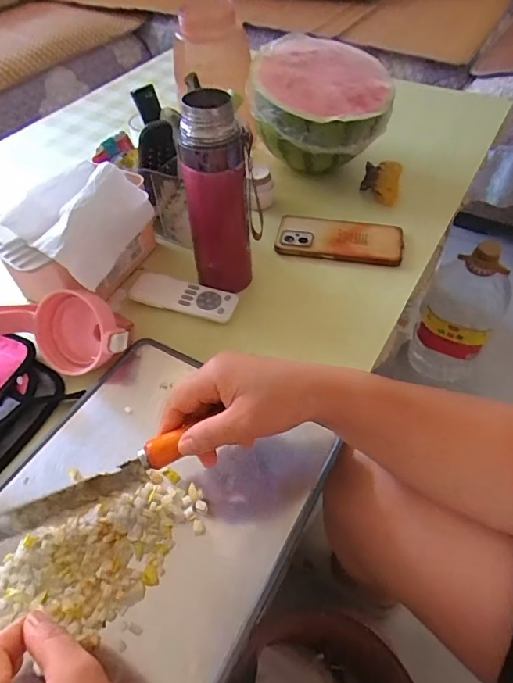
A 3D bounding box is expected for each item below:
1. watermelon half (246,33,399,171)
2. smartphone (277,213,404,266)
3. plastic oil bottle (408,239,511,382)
[{"bbox_3d":[0.092,-0.339,0.660,0.196,0.126,0.174,5,51,5],"label":"watermelon half"},{"bbox_3d":[0.110,-0.135,0.599,0.162,0.019,0.072,10,52,9],"label":"smartphone"},{"bbox_3d":[0.423,-0.058,0.939,0.137,0.316,0.115,26,56,20],"label":"plastic oil bottle"}]

